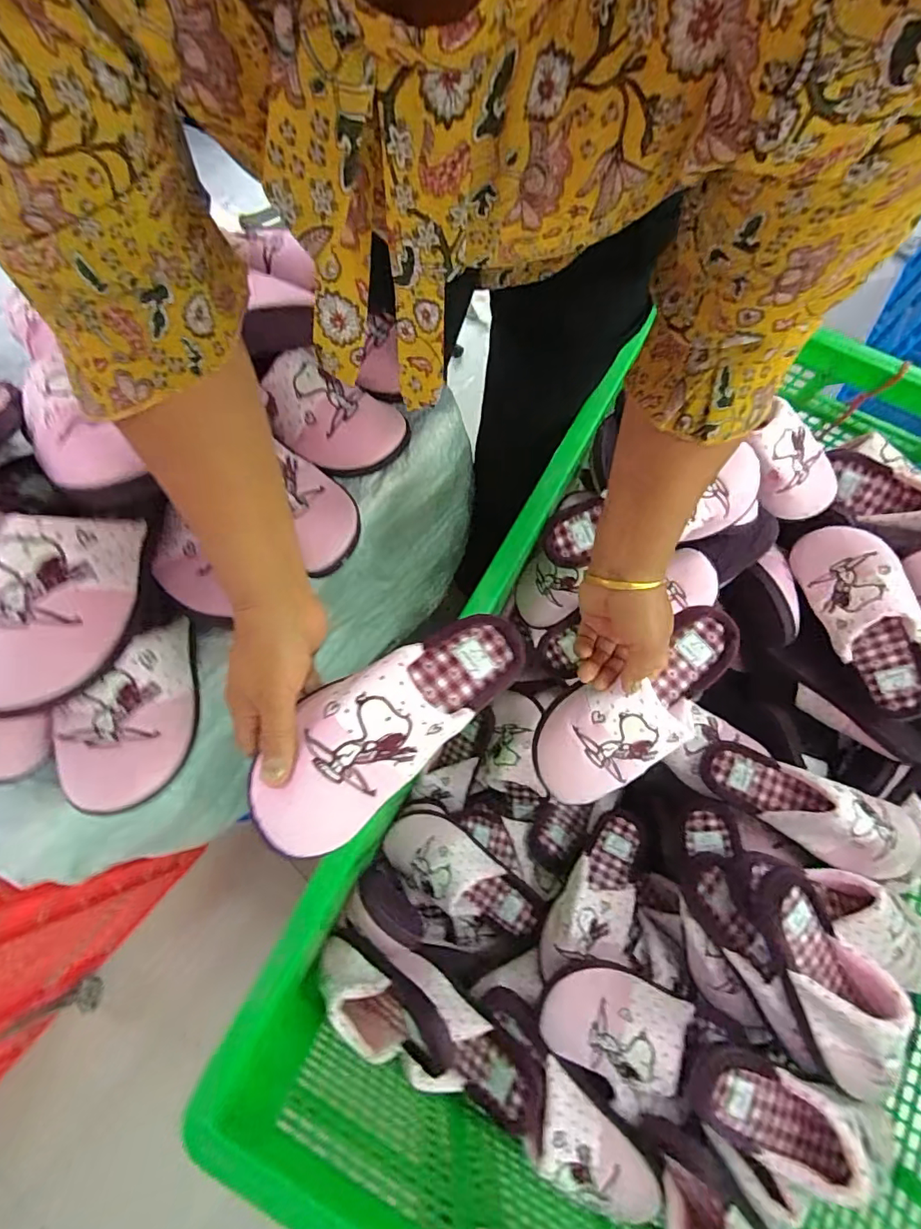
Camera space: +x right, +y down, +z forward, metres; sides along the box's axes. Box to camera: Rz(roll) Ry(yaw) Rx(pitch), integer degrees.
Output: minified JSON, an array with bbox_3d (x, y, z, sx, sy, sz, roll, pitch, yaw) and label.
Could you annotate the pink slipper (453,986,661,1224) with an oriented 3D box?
[{"bbox_3d":[0.105,0.544,0.554,0.240,0.063,0.108,32,75,23],"label":"pink slipper"}]

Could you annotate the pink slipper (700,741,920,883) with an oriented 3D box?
[{"bbox_3d":[0.434,0.235,0.615,0.261,0.087,0.096,24,73,25],"label":"pink slipper"}]

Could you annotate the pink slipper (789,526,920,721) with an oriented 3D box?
[{"bbox_3d":[0.496,0.004,0.608,0.100,0.065,0.247,-26,77,30],"label":"pink slipper"}]

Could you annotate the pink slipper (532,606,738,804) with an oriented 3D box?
[{"bbox_3d":[0.178,0.088,0.488,0.239,0.062,0.103,-37,78,-4],"label":"pink slipper"}]

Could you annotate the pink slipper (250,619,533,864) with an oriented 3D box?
[{"bbox_3d":[-0.042,0.070,0.381,0.085,0.081,0.244,47,53,11],"label":"pink slipper"}]

